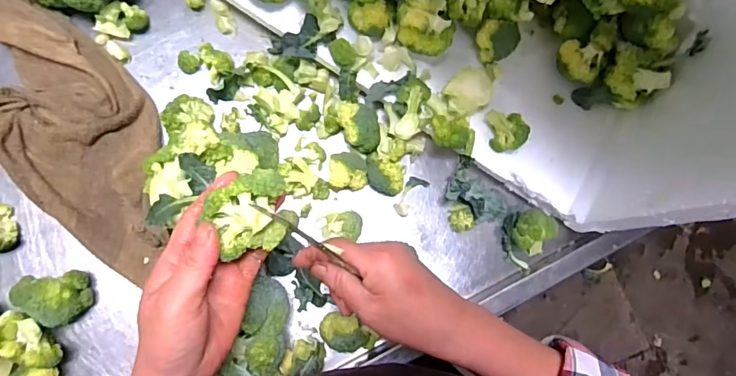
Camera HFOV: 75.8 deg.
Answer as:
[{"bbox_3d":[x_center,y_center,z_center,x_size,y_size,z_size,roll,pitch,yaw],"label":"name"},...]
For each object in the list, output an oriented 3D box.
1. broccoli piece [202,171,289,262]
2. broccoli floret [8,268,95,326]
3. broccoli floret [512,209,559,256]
[{"bbox_3d":[-0.079,0.018,0.326,0.054,0.025,0.052,-25,89,-10],"label":"broccoli piece"},{"bbox_3d":[-0.299,0.106,0.451,0.057,0.039,0.049,-5,85,-8],"label":"broccoli floret"},{"bbox_3d":[0.187,0.050,0.530,0.043,0.035,0.045,1,85,-8],"label":"broccoli floret"}]

